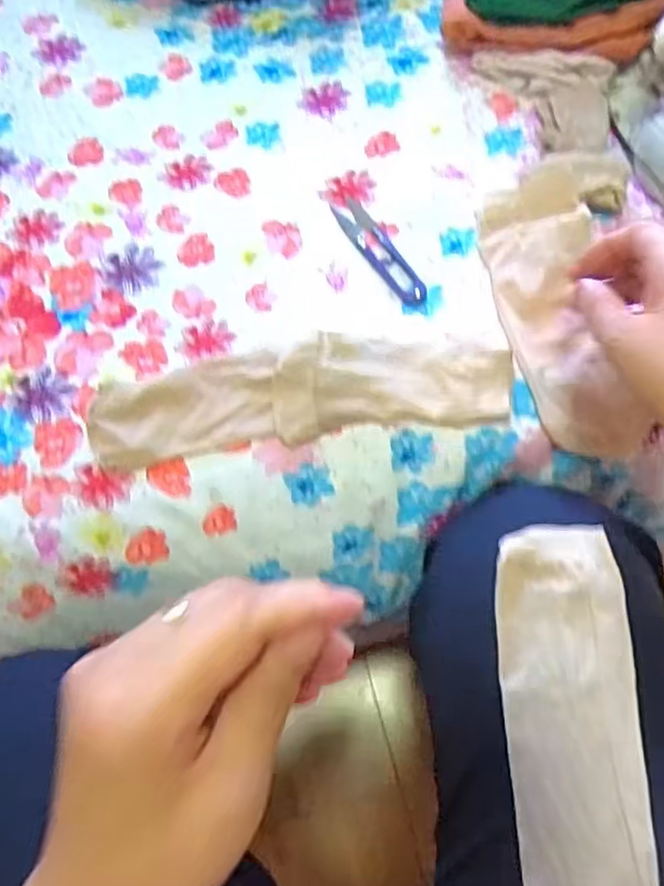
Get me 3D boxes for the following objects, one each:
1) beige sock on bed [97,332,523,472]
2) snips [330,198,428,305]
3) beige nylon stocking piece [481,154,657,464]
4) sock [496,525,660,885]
[{"bbox_3d":[-0.021,-0.034,0.446,0.269,0.010,0.064,-9,67,6],"label":"beige sock on bed"},{"bbox_3d":[0.034,-0.137,0.490,0.023,0.004,0.097,-33,67,-4],"label":"snips"},{"bbox_3d":[0.161,-0.096,0.463,0.098,0.028,0.205,-7,82,0],"label":"beige nylon stocking piece"},{"bbox_3d":[0.126,0.154,0.355,0.072,0.018,0.215,-11,75,19],"label":"sock"}]

